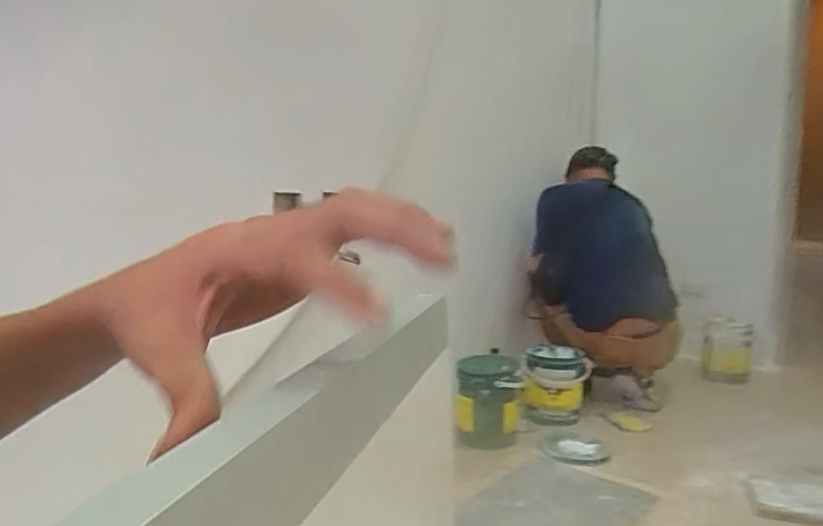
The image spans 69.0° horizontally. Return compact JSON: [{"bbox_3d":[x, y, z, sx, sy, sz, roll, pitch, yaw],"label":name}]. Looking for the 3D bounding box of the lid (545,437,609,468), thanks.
[{"bbox_3d":[0.442,0.505,1.601,0.148,0.032,0.139,-1,3,7],"label":"lid"}]

